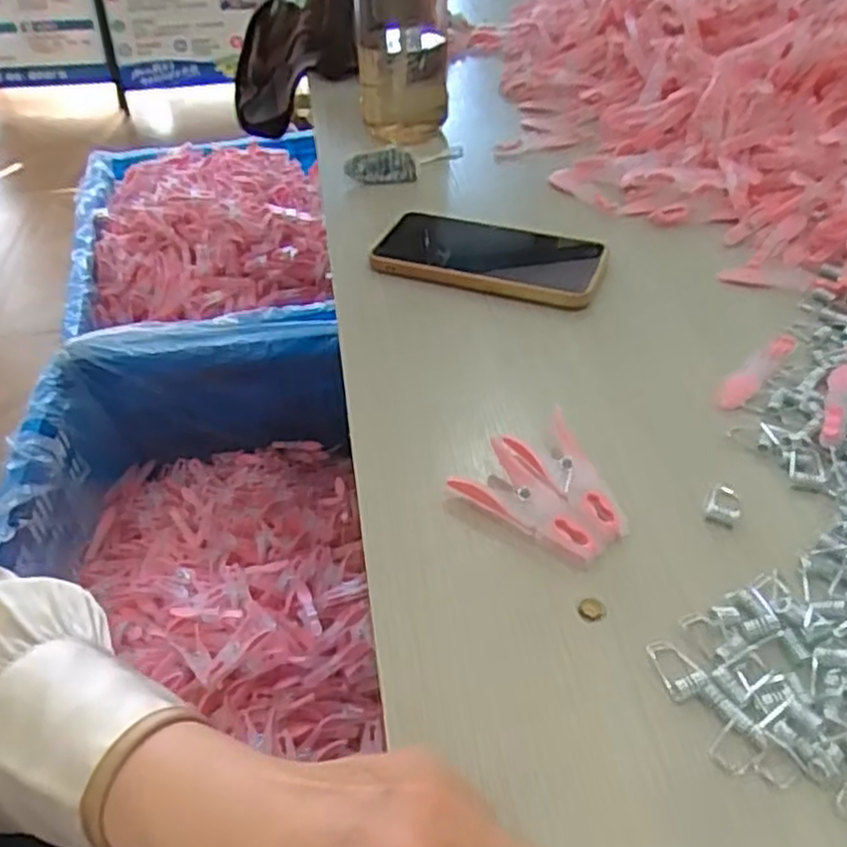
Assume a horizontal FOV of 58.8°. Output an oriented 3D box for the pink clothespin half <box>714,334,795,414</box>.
[{"bbox_3d":[0.192,-0.033,0.432,0.017,0.010,0.075,30,54,31],"label":"pink clothespin half"}]

